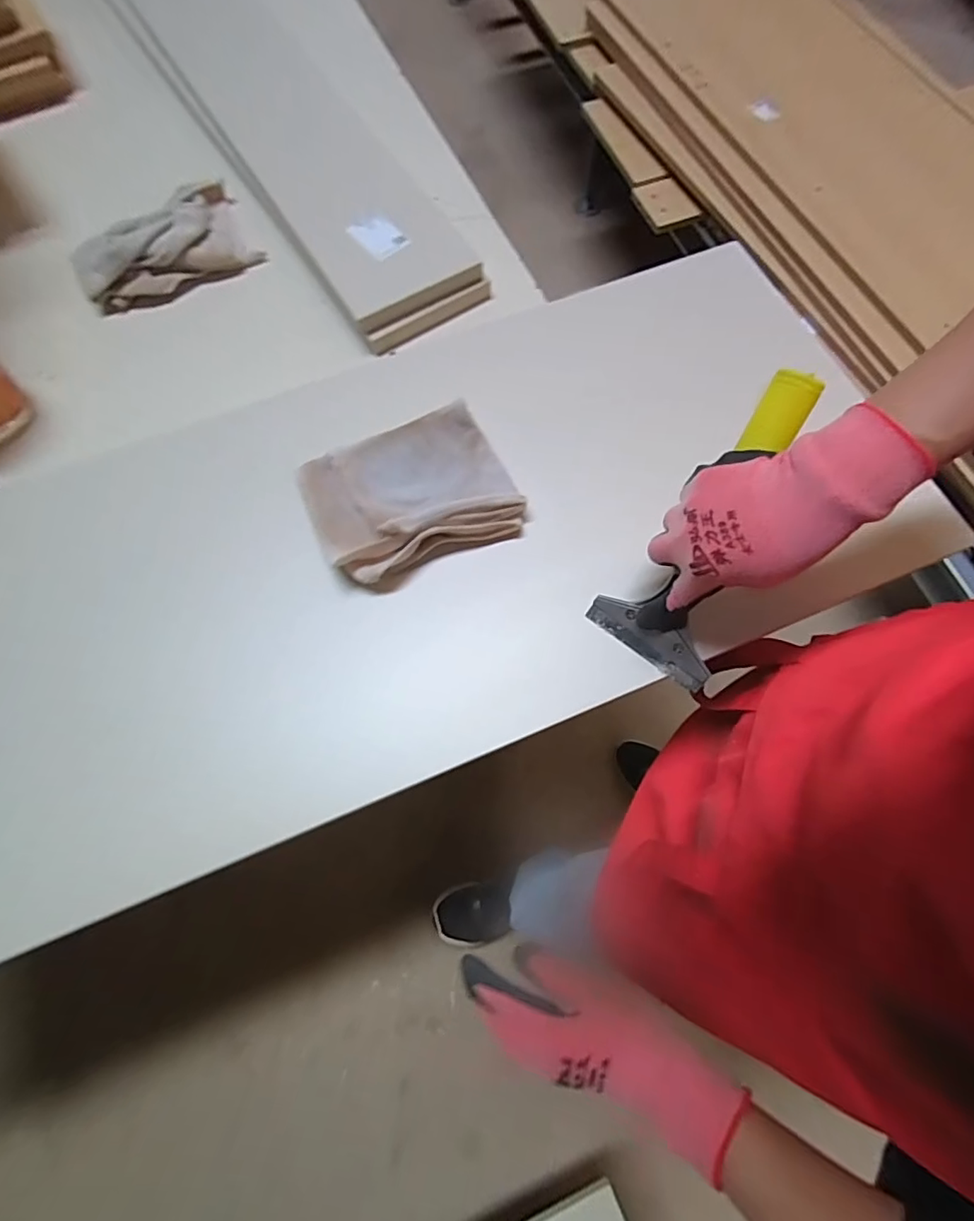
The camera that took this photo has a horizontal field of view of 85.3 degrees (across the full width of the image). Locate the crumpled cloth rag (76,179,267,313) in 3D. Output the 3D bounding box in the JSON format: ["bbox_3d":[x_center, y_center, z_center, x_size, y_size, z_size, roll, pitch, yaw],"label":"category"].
[{"bbox_3d":[-0.344,-0.389,0.556,0.176,0.046,0.120,-32,74,-9],"label":"crumpled cloth rag"}]

